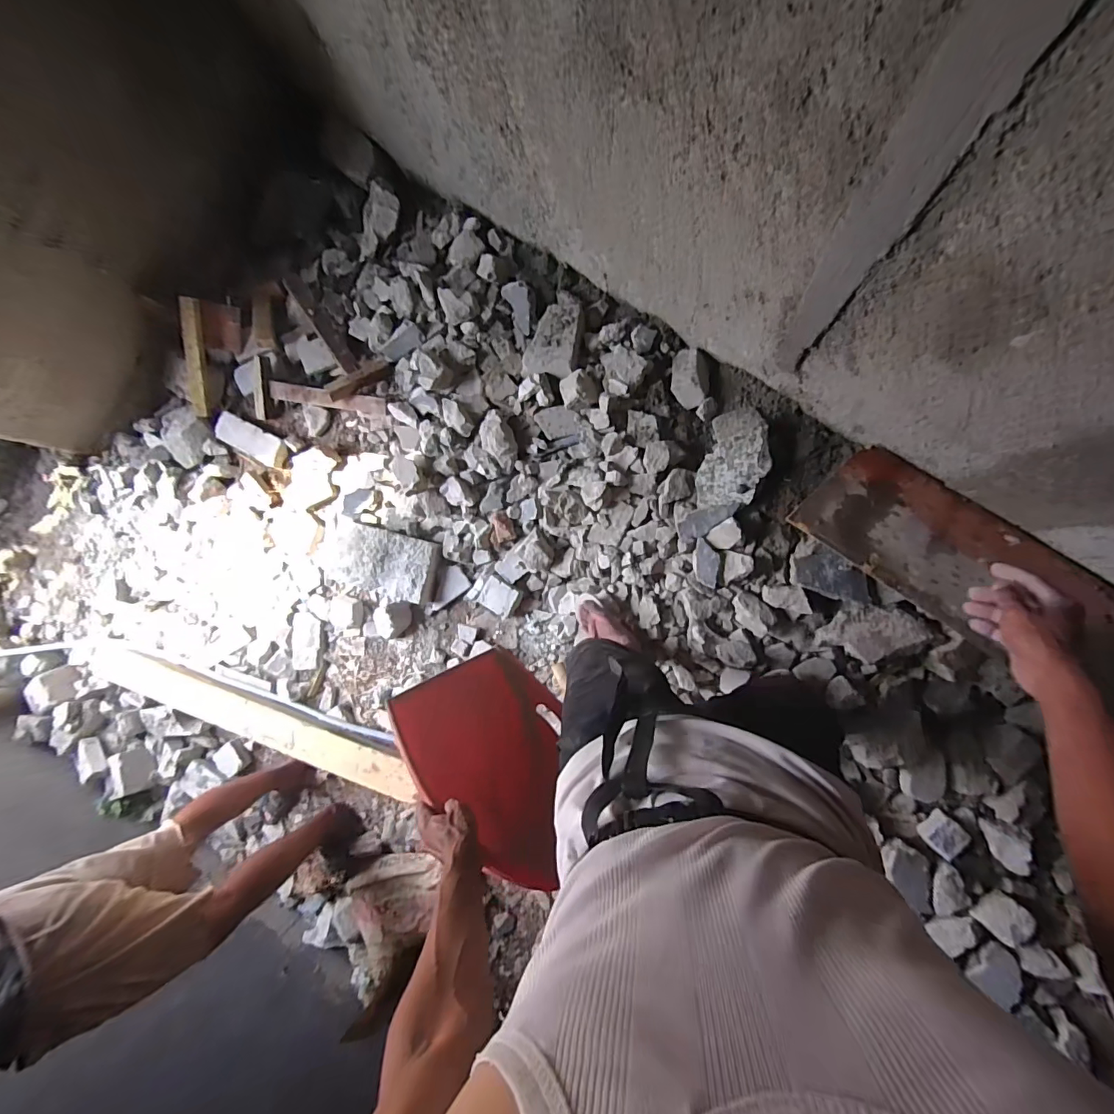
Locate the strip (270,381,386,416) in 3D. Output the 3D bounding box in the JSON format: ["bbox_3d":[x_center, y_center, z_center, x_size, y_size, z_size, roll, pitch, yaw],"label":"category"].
[{"bbox_3d":[-0.781,-0.539,1.606,0.413,0.020,0.058,10,110,5],"label":"strip"}]

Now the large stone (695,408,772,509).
[{"bbox_3d":[0.514,-0.288,1.349,0.181,0.080,0.309,11,89,9],"label":"large stone"}]

